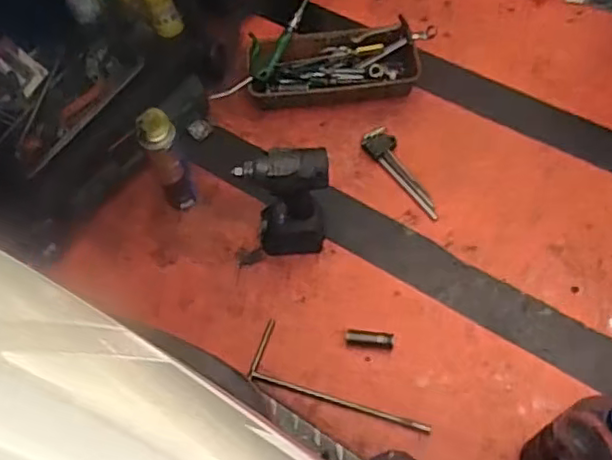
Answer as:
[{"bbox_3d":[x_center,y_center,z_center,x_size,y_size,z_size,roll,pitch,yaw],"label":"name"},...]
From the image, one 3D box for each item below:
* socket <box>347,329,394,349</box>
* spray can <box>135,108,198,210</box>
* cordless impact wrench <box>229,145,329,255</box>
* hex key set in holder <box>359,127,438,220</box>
[{"bbox_3d":[0.106,0.180,1.032,0.079,0.016,0.025,6,60,5],"label":"socket"},{"bbox_3d":[-0.239,-0.113,1.087,0.058,0.233,0.057,-18,60,-8],"label":"spray can"},{"bbox_3d":[-0.031,-0.041,1.036,0.137,0.249,0.078,-6,60,1],"label":"cordless impact wrench"},{"bbox_3d":[0.181,-0.112,1.190,0.055,0.023,0.225,-25,62,-12],"label":"hex key set in holder"}]

